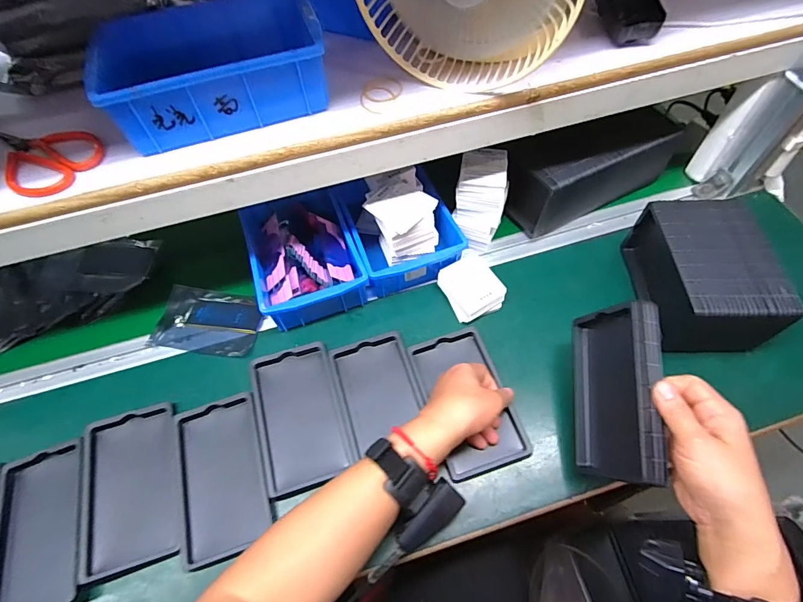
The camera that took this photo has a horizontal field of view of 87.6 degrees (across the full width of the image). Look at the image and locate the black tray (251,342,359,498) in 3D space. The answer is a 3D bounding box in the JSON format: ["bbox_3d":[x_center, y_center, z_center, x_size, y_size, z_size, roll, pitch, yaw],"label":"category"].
[{"bbox_3d":[-0.115,0.127,0.478,0.095,0.010,0.155,-18,59,-8],"label":"black tray"}]

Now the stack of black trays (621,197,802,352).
[{"bbox_3d":[0.359,-0.027,0.501,0.113,0.095,0.171,-2,58,2],"label":"stack of black trays"}]

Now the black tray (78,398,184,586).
[{"bbox_3d":[-0.288,0.196,0.445,0.093,0.014,0.160,-16,59,-7],"label":"black tray"}]

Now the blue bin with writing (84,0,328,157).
[{"bbox_3d":[-0.183,-0.227,0.402,0.189,0.065,0.141,-21,60,-10],"label":"blue bin with writing"}]

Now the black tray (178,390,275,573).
[{"bbox_3d":[-0.193,0.184,0.448,0.092,0.009,0.155,-18,59,-8],"label":"black tray"}]

